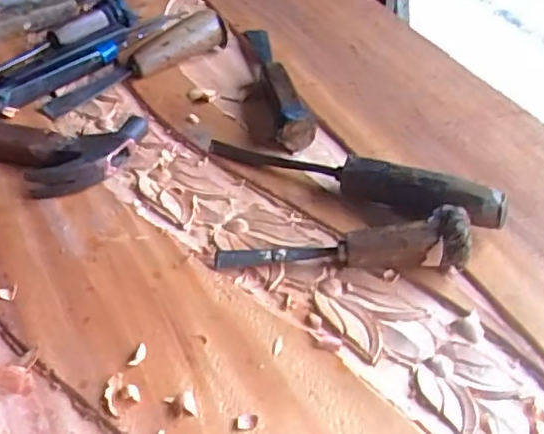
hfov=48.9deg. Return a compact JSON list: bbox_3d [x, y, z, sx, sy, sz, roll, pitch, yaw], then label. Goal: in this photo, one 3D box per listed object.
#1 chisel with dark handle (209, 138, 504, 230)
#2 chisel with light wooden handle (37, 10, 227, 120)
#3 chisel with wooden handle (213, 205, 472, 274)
[{"bbox_3d":[0.059,-0.036,0.480,0.241,0.042,0.030,23,49,22],"label":"chisel with dark handle"},{"bbox_3d":[-0.139,-0.160,0.600,0.206,0.042,0.046,-31,52,-28],"label":"chisel with light wooden handle"},{"bbox_3d":[0.048,0.016,0.428,0.175,0.043,0.033,1,44,1],"label":"chisel with wooden handle"}]

